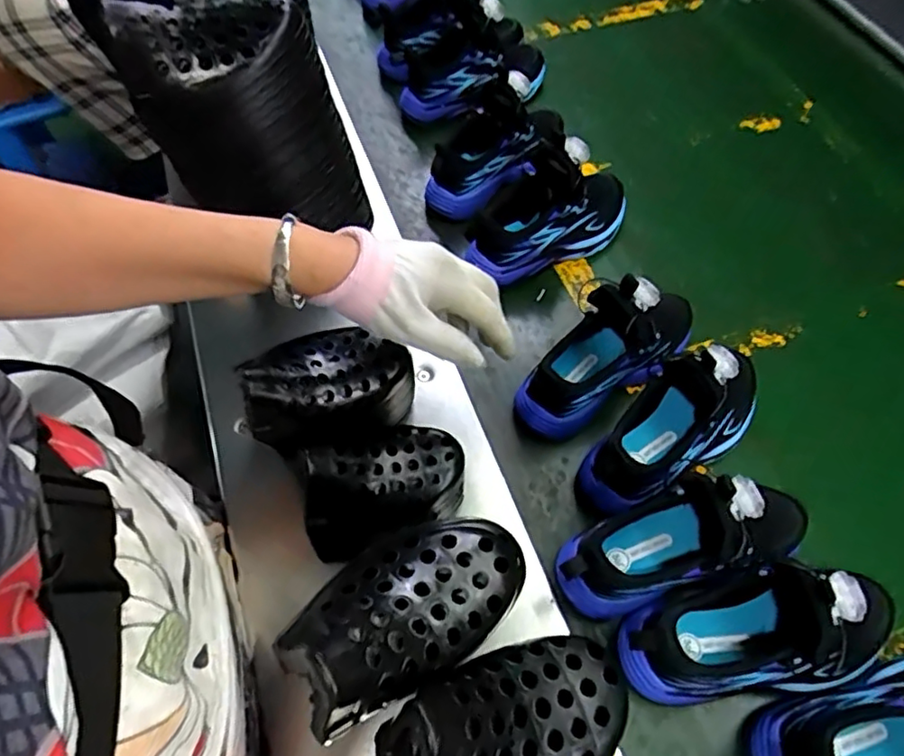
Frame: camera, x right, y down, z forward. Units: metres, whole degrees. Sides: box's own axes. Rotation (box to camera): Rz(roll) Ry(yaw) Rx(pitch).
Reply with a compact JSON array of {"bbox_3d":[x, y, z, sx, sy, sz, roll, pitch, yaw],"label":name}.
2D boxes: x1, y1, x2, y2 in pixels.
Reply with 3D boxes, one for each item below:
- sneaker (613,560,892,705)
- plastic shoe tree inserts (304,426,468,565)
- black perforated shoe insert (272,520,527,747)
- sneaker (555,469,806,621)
[{"bbox_3d":[0.221,0.181,0.439,0.190,0.125,0.086,-4,61,1],"label":"sneaker"},{"bbox_3d":[-0.051,0.085,0.476,0.126,0.089,0.081,-13,61,-4],"label":"plastic shoe tree inserts"},{"bbox_3d":[-0.024,0.122,0.334,0.142,0.071,0.075,-35,65,-15],"label":"black perforated shoe insert"},{"bbox_3d":[0.184,0.116,0.469,0.206,0.132,0.062,-18,62,-7],"label":"sneaker"}]

